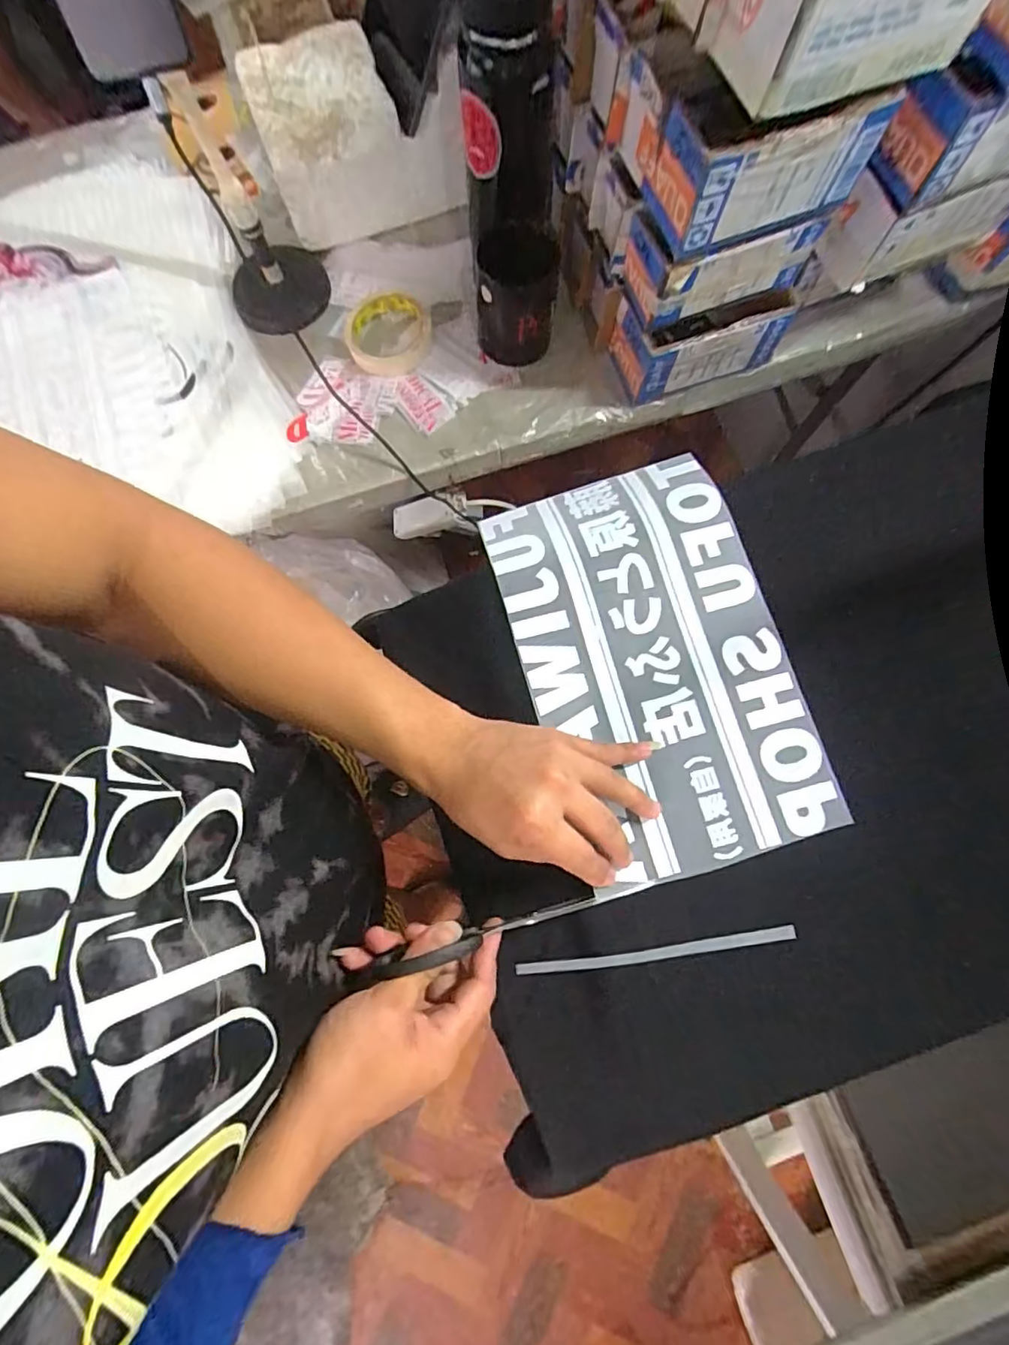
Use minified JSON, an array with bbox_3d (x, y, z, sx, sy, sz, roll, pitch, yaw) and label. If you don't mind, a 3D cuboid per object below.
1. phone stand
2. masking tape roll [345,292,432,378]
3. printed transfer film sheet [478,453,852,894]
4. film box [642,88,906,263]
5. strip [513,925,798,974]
[{"bbox_3d":[-0.252,-0.449,0.549,0.104,0.197,0.119,-22,78,-4],"label":"phone stand"},{"bbox_3d":[-0.126,-0.362,0.594,0.092,0.018,0.085,0,78,0],"label":"masking tape roll"},{"bbox_3d":[0.108,-0.014,0.415,0.184,0.028,0.297,-16,78,-3],"label":"printed transfer film sheet"},{"bbox_3d":[0.188,-0.387,0.415,0.149,0.081,0.080,-22,78,-4],"label":"film box"},{"bbox_3d":[0.098,0.183,0.368,0.179,0.015,0.008,-8,78,-1],"label":"strip"}]

